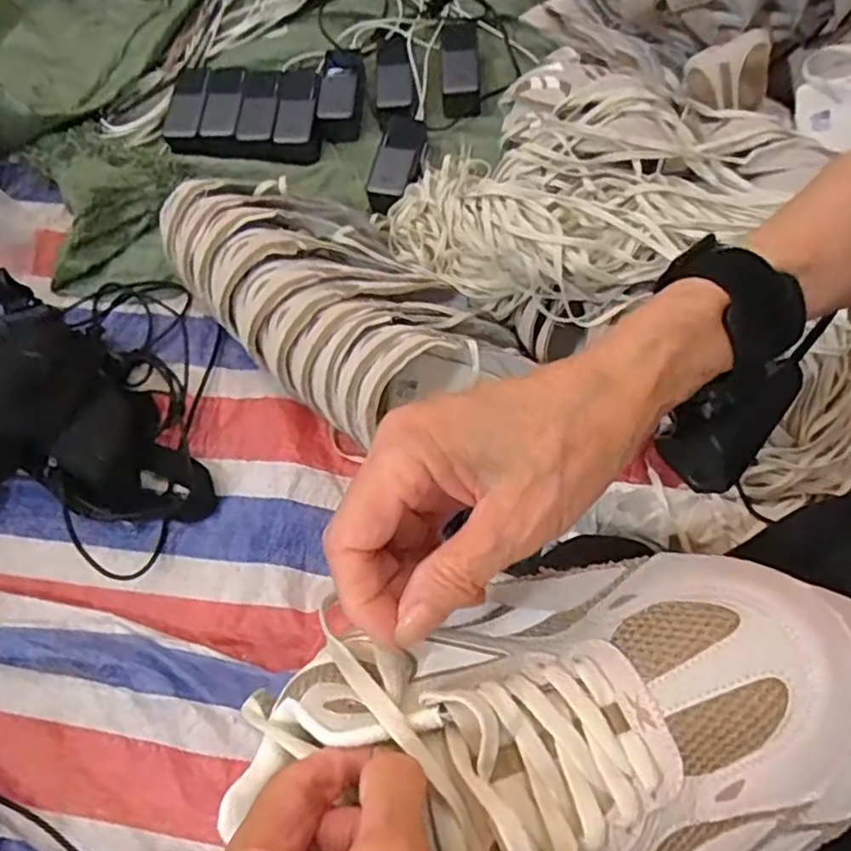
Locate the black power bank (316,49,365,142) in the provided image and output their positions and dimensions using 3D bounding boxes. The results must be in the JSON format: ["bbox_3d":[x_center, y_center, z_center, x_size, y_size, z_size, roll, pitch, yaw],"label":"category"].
[{"bbox_3d":[-0.116,-0.466,0.951,0.066,0.035,0.130,2,68,5],"label":"black power bank"}]

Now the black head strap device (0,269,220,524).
[{"bbox_3d":[-0.425,0.003,0.764,0.371,0.094,0.274,25,72,13],"label":"black head strap device"}]

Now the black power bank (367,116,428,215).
[{"bbox_3d":[-0.039,-0.352,0.907,0.063,0.037,0.146,14,70,9],"label":"black power bank"}]

